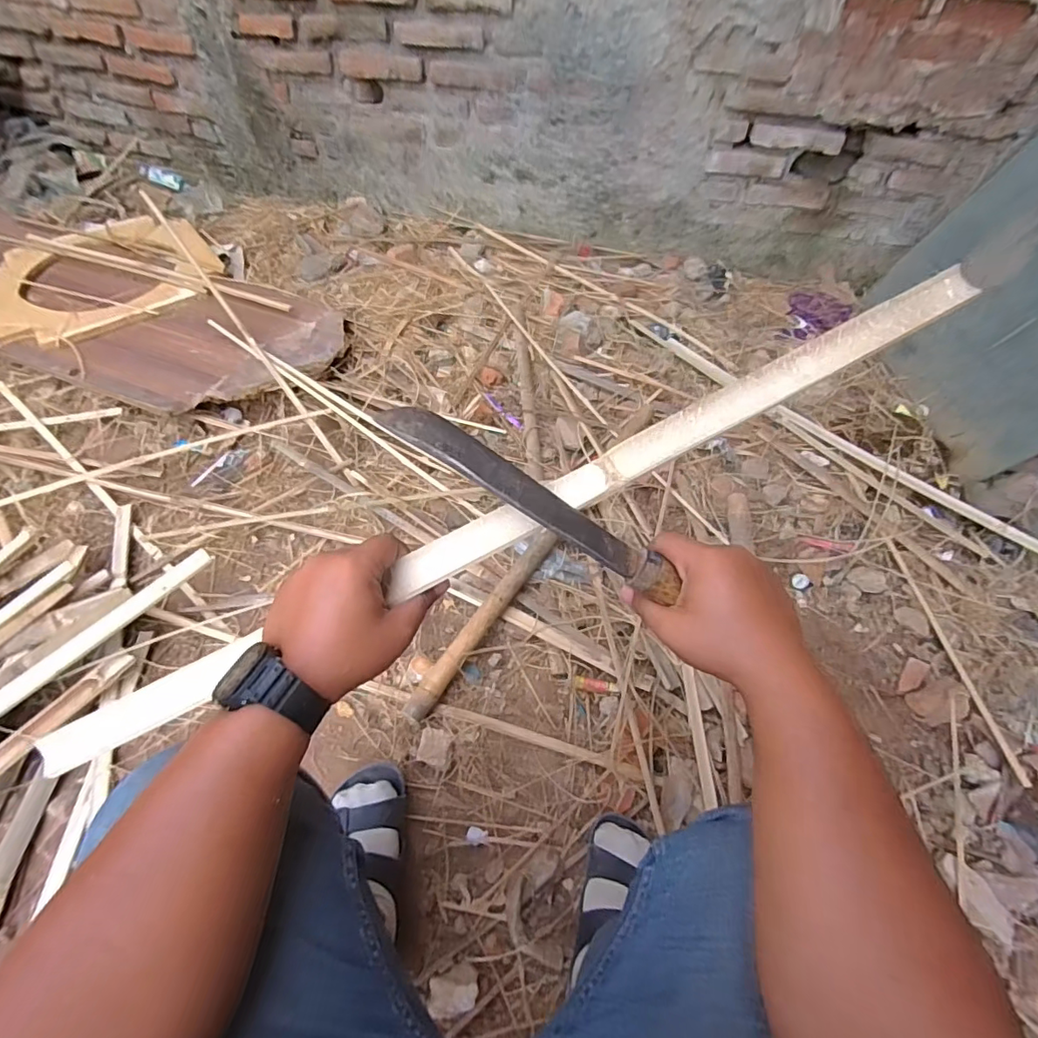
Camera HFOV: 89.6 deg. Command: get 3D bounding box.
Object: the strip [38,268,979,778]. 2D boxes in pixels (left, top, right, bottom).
[{"bbox_3d":[0.008,-0.005,0.400,0.768,0.011,0.034,-27,63,-3],"label":"strip"}]

